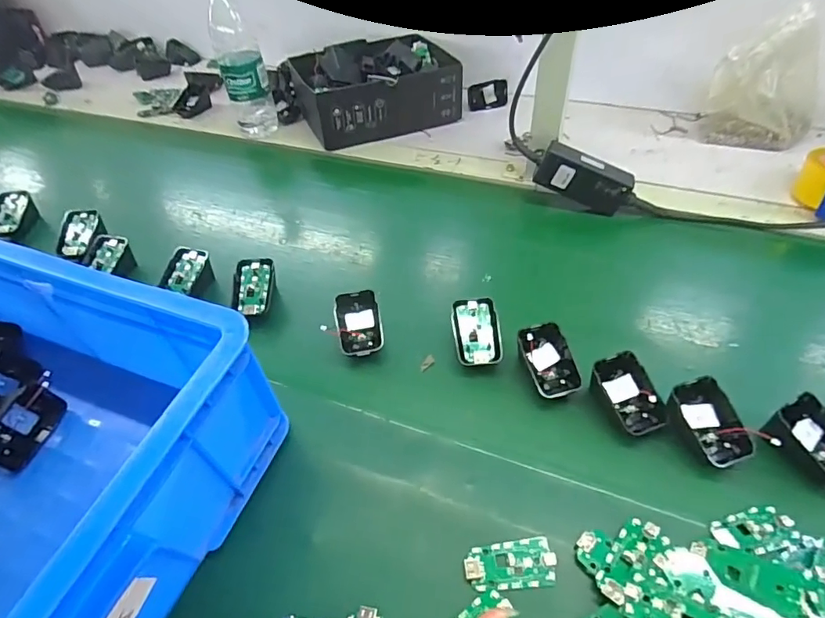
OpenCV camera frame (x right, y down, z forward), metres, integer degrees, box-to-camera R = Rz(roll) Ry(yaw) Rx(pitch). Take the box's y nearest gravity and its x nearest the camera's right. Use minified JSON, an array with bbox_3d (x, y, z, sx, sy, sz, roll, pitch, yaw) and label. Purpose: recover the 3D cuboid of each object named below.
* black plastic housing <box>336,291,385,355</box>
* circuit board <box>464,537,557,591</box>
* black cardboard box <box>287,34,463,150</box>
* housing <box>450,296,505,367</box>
[{"bbox_3d":[-0.054,0.016,0.510,0.043,0.022,0.068,-12,68,-2],"label":"black plastic housing"},{"bbox_3d":[0.070,0.185,0.359,0.063,0.005,0.031,-5,47,0],"label":"circuit board"},{"bbox_3d":[-0.056,-0.359,0.814,0.240,0.095,0.162,-15,47,-9],"label":"black cardboard box"},{"bbox_3d":[0.063,0.025,0.494,0.044,0.023,0.068,-3,69,-1],"label":"housing"}]

